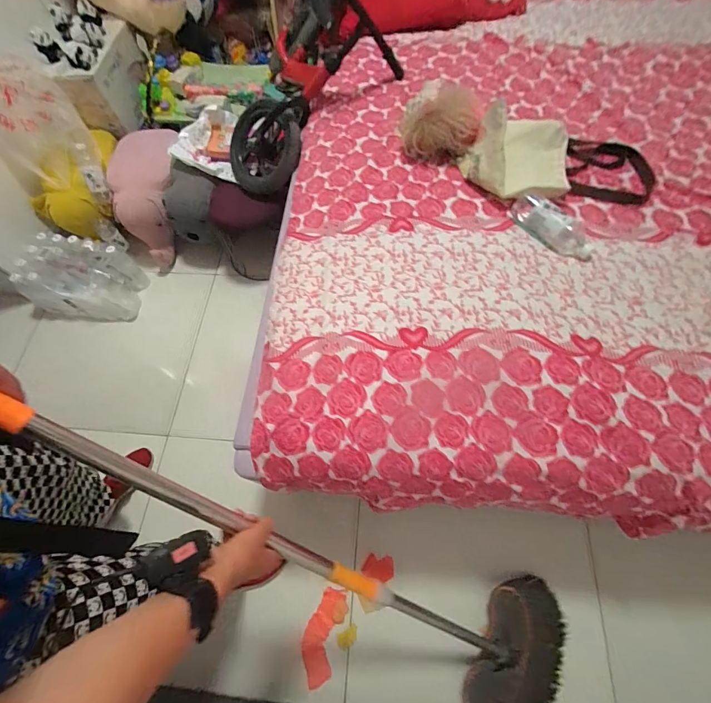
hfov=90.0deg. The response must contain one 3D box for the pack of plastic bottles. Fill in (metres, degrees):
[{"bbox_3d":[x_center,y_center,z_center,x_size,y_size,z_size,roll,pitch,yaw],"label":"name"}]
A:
[{"bbox_3d":[-0.927,-0.253,1.226,0.327,0.177,0.231,6,66,5],"label":"pack of plastic bottles"}]

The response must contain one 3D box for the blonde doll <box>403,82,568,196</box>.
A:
[{"bbox_3d":[0.284,-0.489,0.793,0.385,0.129,0.212,21,67,14],"label":"blonde doll"}]

